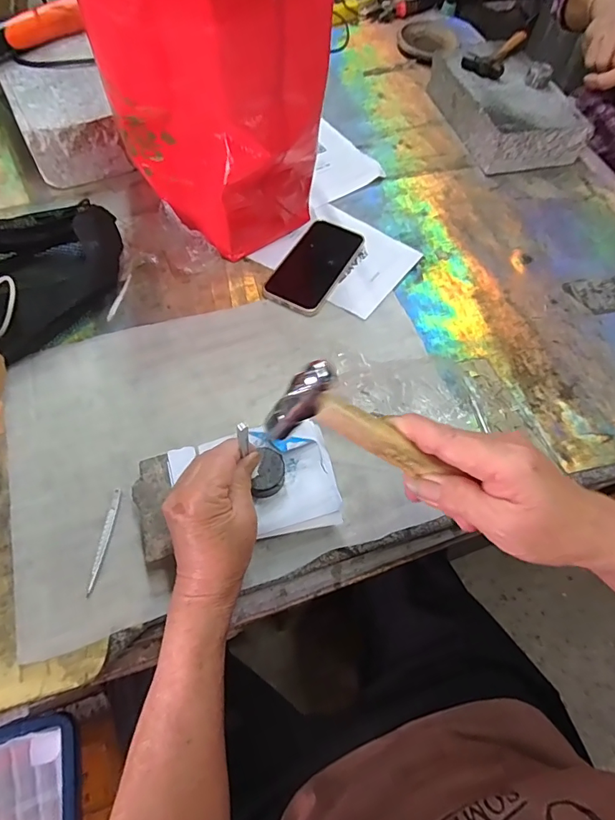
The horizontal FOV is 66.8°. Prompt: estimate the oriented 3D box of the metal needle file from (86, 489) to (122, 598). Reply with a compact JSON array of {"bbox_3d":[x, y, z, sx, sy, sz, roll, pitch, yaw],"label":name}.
[{"bbox_3d":[-0.180,0.114,0.410,0.008,0.005,0.093,7,62,0],"label":"metal needle file"}]

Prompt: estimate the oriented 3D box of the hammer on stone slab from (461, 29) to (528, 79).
[{"bbox_3d":[0.302,-0.570,0.745,0.060,0.025,0.148,31,64,12],"label":"hammer on stone slab"}]

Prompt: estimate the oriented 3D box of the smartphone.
[{"bbox_3d":[0.009,-0.182,0.581,0.076,0.014,0.152,27,63,10],"label":"smartphone"}]

